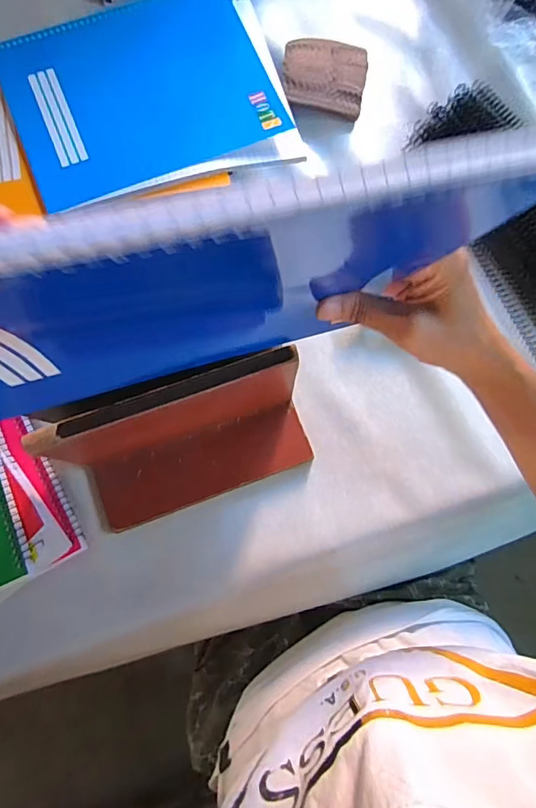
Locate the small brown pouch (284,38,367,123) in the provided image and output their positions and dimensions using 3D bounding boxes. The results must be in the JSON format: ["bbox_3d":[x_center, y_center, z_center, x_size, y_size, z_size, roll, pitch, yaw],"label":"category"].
[{"bbox_3d":[0.063,-0.366,0.520,0.090,0.030,0.080,10,78,1],"label":"small brown pouch"}]

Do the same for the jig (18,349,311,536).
[{"bbox_3d":[-0.067,0.038,0.382,0.203,0.147,0.080,-19,79,-5],"label":"jig"}]

